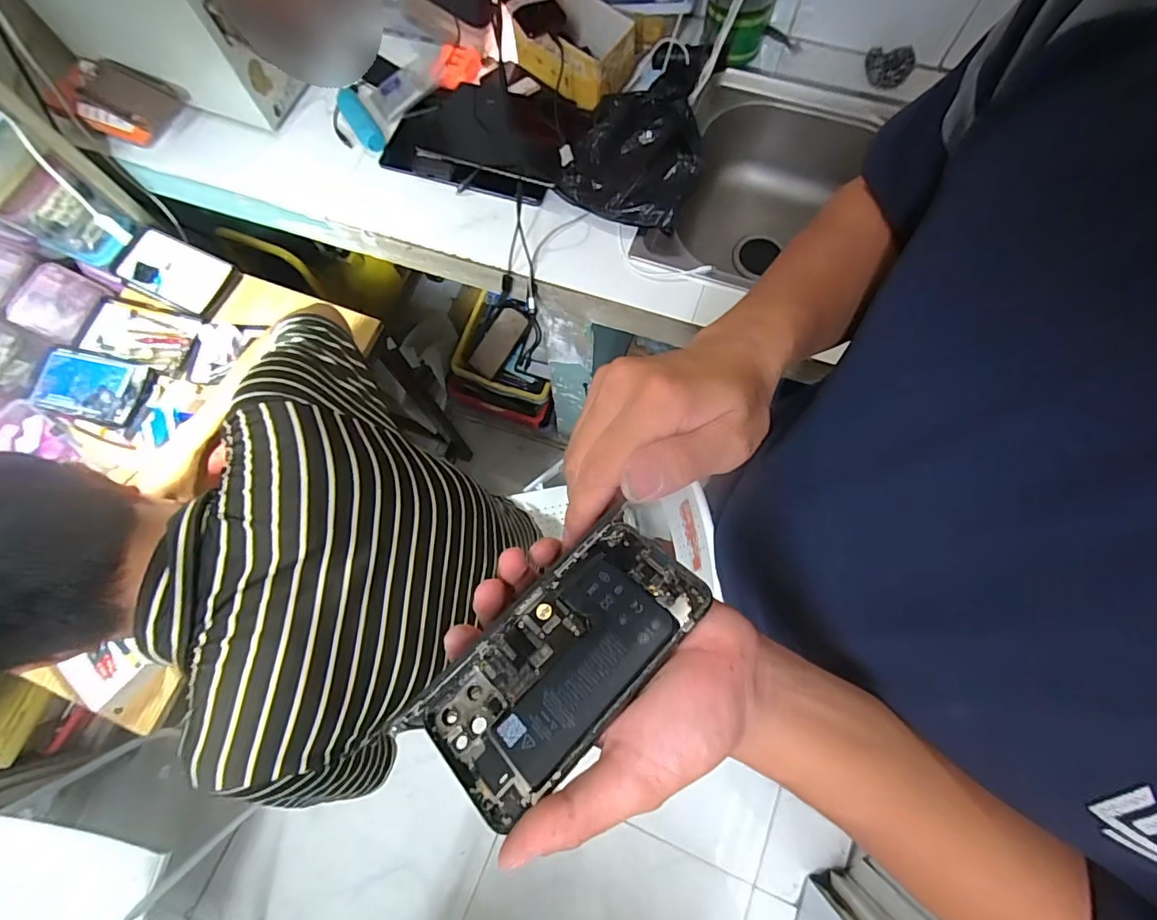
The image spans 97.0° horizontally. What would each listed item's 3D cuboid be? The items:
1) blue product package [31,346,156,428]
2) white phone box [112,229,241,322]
[{"bbox_3d":[-0.745,-0.114,0.779,0.154,0.025,0.104,12,76,0],"label":"blue product package"},{"bbox_3d":[-0.664,-0.307,0.841,0.184,0.028,0.103,26,76,9],"label":"white phone box"}]

